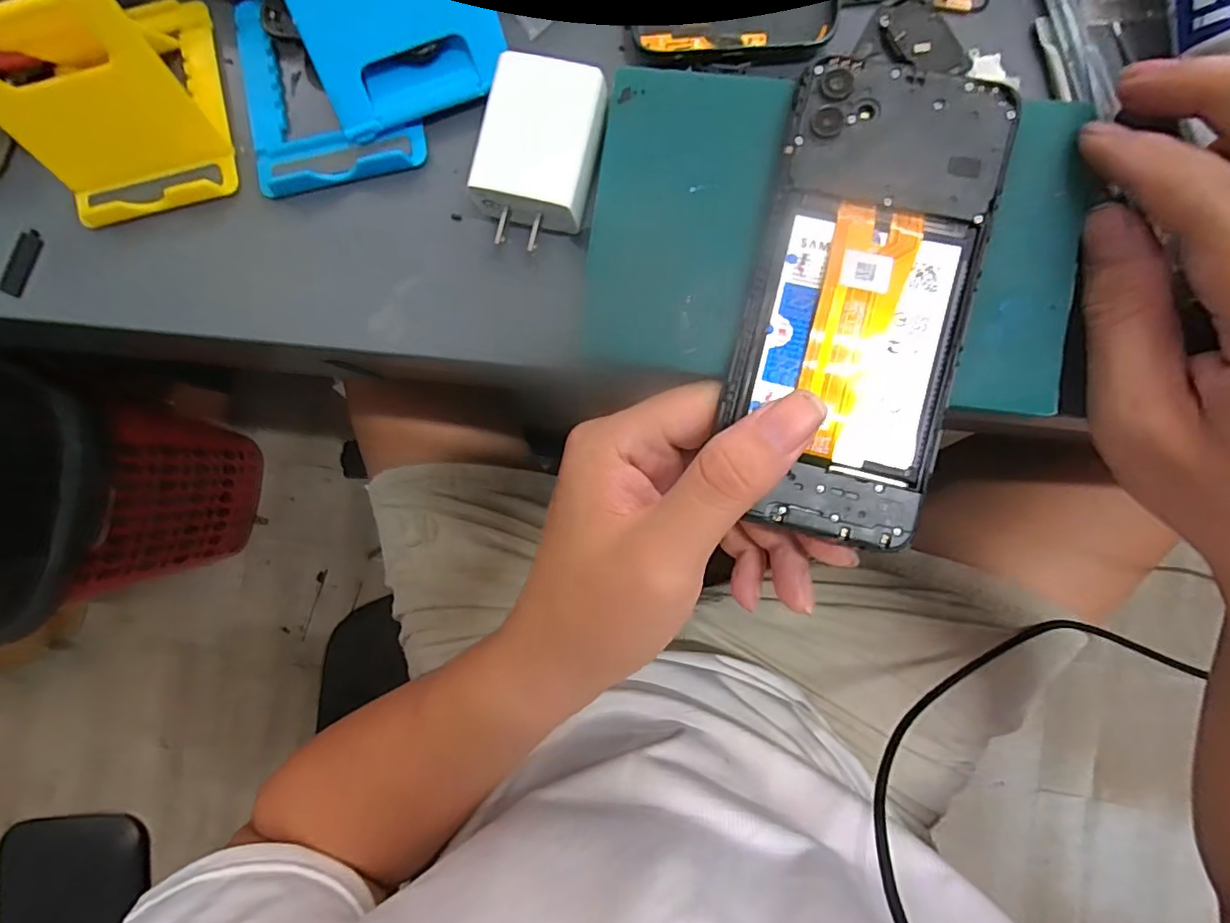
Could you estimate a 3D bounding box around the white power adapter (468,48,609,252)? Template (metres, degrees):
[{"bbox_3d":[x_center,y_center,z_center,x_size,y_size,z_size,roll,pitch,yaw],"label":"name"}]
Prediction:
[{"bbox_3d":[-0.027,-0.112,0.206,0.041,0.021,0.060,11,89,5],"label":"white power adapter"}]

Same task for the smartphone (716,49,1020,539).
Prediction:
[{"bbox_3d":[0.082,-0.054,0.185,0.074,0.006,0.157,8,90,5],"label":"smartphone"}]

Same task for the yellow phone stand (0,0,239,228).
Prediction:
[{"bbox_3d":[-0.196,-0.142,0.203,0.070,0.048,0.081,-12,87,4],"label":"yellow phone stand"}]

